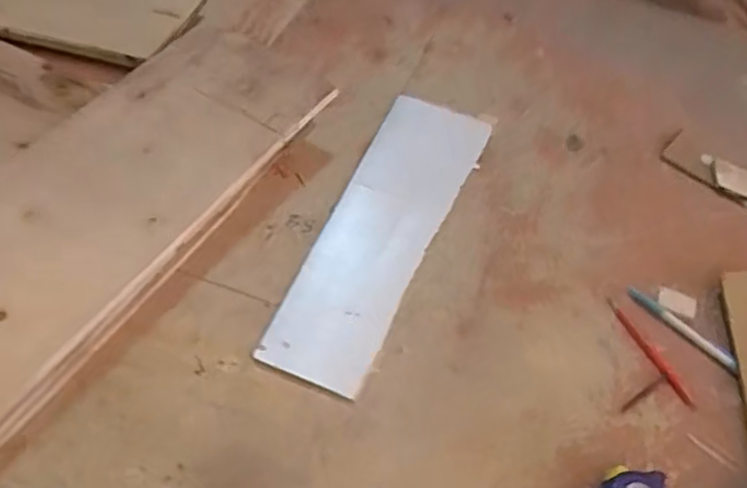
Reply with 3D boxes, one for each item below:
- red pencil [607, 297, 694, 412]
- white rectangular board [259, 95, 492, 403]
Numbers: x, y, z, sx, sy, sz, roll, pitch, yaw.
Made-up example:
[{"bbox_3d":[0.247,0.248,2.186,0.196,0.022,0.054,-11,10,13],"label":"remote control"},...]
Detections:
[{"bbox_3d":[0.282,0.109,0.654,0.014,0.014,0.129,-18,53,-21],"label":"red pencil"},{"bbox_3d":[0.015,-0.026,0.724,0.121,0.011,0.427,20,52,11],"label":"white rectangular board"}]

